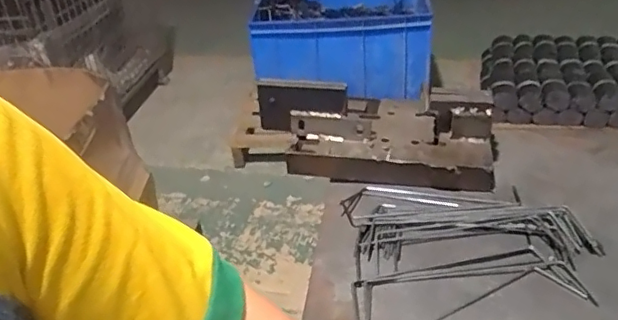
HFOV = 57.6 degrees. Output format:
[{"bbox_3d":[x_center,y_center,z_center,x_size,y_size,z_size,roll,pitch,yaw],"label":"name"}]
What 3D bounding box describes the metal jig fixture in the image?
[{"bbox_3d":[0.095,-0.057,0.785,0.311,0.101,0.194,7,33,16],"label":"metal jig fixture"}]

